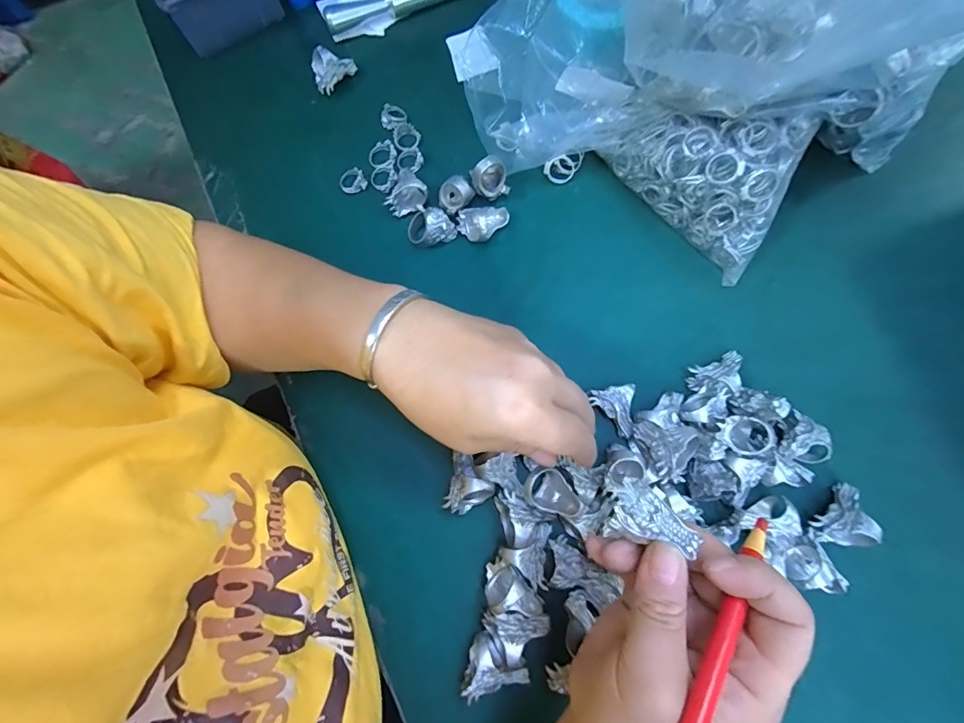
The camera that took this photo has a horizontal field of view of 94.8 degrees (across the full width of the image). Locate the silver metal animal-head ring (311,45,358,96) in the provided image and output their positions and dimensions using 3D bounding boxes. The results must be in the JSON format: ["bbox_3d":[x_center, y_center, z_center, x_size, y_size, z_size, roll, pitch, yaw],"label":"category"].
[{"bbox_3d":[-0.130,-0.254,0.387,0.037,0.035,0.016,-37,76,-9],"label":"silver metal animal-head ring"}]

